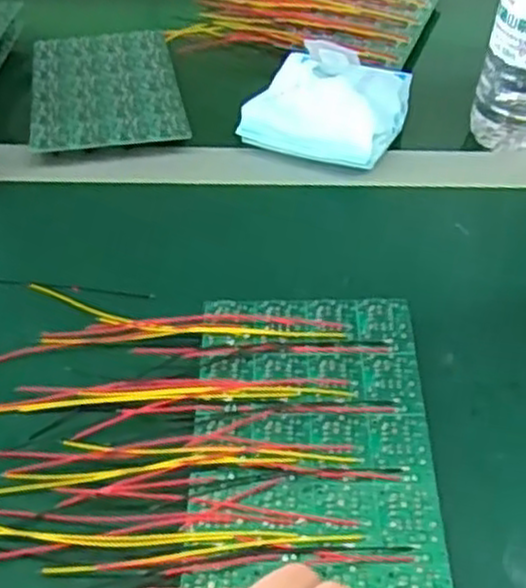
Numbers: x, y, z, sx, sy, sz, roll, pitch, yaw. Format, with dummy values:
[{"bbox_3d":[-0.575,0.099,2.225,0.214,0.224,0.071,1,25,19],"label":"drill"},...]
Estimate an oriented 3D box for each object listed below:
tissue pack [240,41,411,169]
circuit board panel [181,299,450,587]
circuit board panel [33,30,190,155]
[{"bbox_3d":[0.042,-0.129,0.507,0.101,0.044,0.100,13,46,12],"label":"tissue pack"},{"bbox_3d":[0.021,0.066,0.332,0.100,0.004,0.169,2,47,0],"label":"circuit board panel"},{"bbox_3d":[-0.112,-0.148,0.547,0.099,0.004,0.162,-8,42,-8],"label":"circuit board panel"}]

